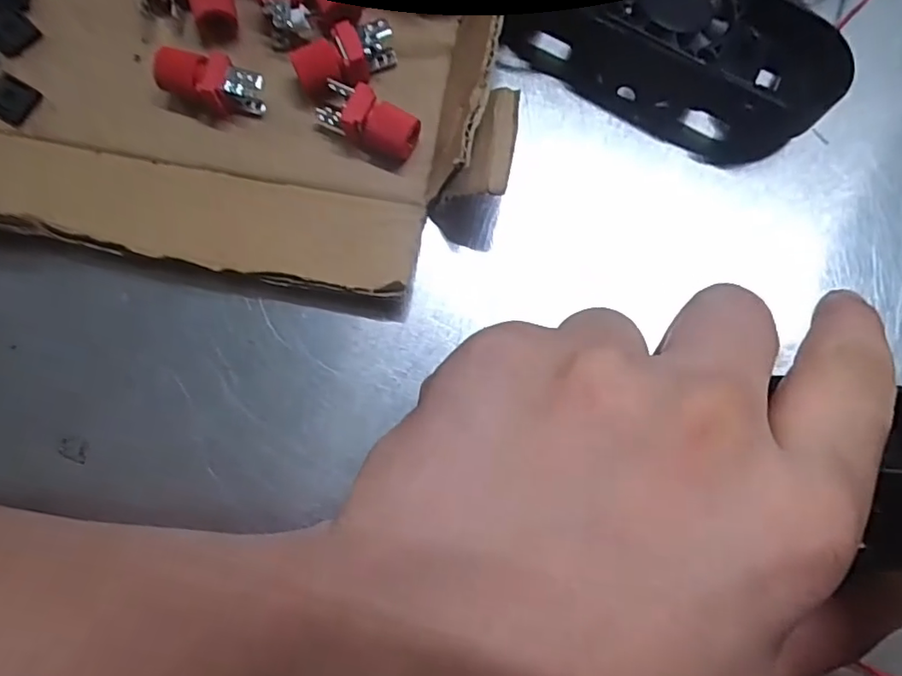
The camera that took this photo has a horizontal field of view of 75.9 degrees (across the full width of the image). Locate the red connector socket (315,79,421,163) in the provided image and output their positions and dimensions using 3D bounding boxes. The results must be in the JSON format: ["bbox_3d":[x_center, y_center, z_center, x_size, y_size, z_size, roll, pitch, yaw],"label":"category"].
[{"bbox_3d":[-0.028,-0.070,0.187,0.035,0.014,0.015,30,81,6],"label":"red connector socket"}]

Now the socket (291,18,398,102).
[{"bbox_3d":[-0.034,-0.091,0.190,0.034,0.014,0.021,-21,80,-3],"label":"socket"}]

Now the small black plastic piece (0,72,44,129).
[{"bbox_3d":[-0.146,-0.079,0.191,0.015,0.005,0.015,29,81,6],"label":"small black plastic piece"}]

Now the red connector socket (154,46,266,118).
[{"bbox_3d":[-0.077,-0.083,0.187,0.030,0.017,0.015,21,81,4],"label":"red connector socket"}]

